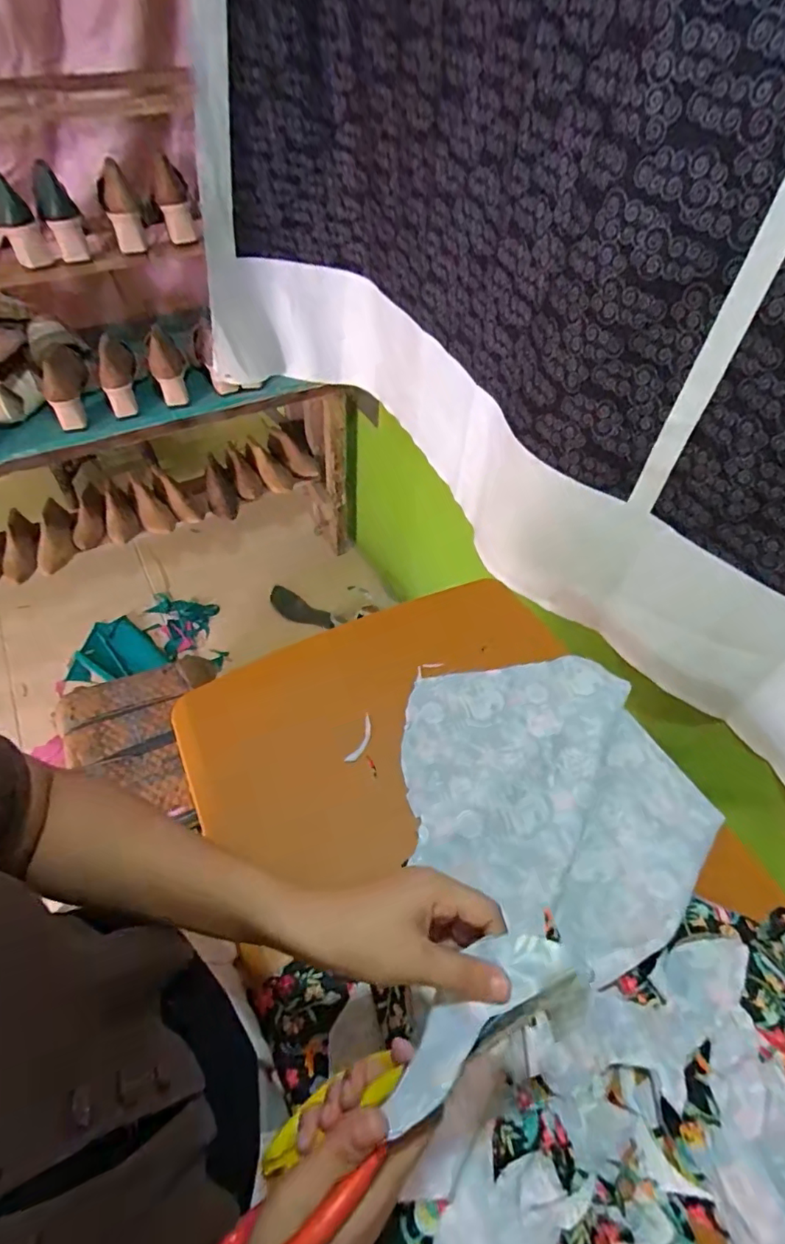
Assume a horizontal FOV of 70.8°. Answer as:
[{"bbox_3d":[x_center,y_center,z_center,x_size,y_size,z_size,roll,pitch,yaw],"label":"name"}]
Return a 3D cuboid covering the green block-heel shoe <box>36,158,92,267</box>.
[{"bbox_3d":[-0.604,-0.738,1.001,0.061,0.084,0.203,-20,71,-17],"label":"green block-heel shoe"}]

